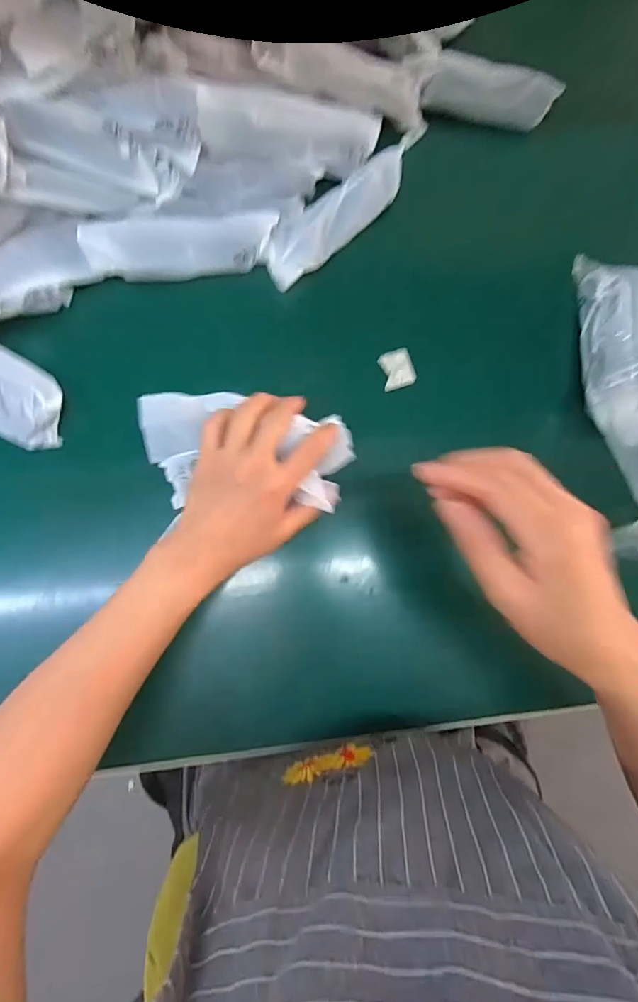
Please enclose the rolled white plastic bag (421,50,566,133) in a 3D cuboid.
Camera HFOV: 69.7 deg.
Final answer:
[{"bbox_3d":[0.149,-0.359,0.401,0.109,0.033,0.030,9,85,-3],"label":"rolled white plastic bag"}]

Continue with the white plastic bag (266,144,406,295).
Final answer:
[{"bbox_3d":[0.012,-0.241,0.387,0.143,0.020,0.045,-42,89,-5],"label":"white plastic bag"}]

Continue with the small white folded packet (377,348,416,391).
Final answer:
[{"bbox_3d":[0.069,-0.116,0.404,0.029,0.007,0.032,-18,87,-5],"label":"small white folded packet"}]

